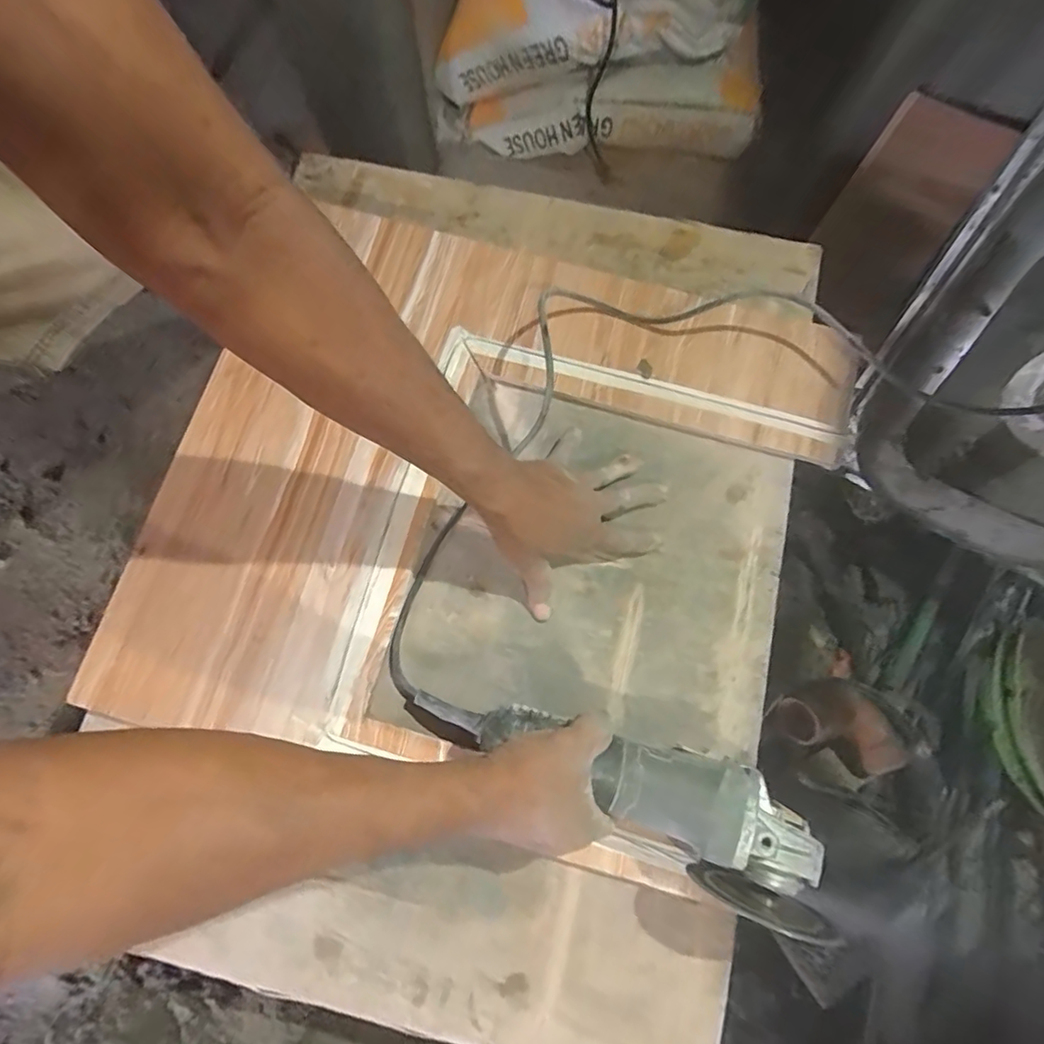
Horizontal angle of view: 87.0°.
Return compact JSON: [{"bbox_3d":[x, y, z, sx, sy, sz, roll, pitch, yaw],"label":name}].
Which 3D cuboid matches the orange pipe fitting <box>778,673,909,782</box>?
[{"bbox_3d":[0.433,0.274,0.752,0.190,0.056,0.111,28,75,-11],"label":"orange pipe fitting"}]

